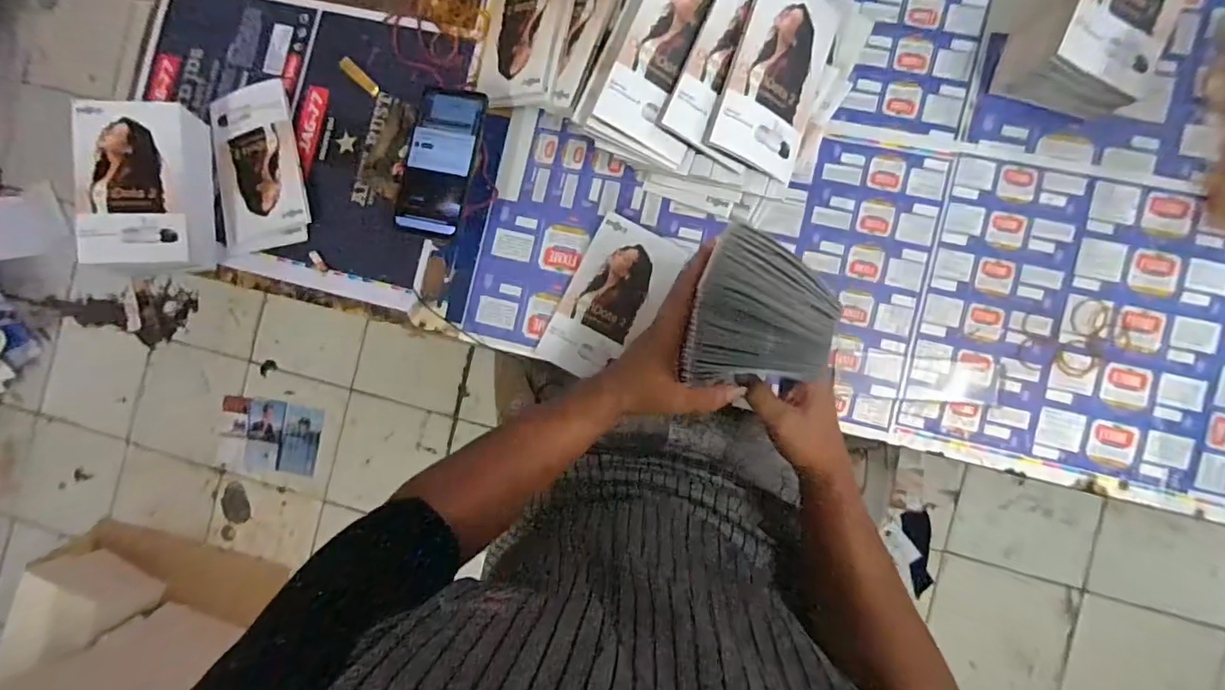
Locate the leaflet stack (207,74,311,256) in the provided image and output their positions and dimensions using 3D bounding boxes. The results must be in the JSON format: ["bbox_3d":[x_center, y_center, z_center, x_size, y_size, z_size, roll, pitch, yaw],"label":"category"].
[{"bbox_3d":[-0.419,-0.211,0.629,0.110,0.021,0.196,-8,89,6],"label":"leaflet stack"}]

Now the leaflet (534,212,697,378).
[{"bbox_3d":[-0.002,-0.046,0.583,0.099,0.008,0.172,29,92,3],"label":"leaflet"}]

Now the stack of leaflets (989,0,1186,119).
[{"bbox_3d":[0.463,-0.318,0.502,0.111,0.087,0.200,20,91,6],"label":"stack of leaflets"}]

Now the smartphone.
[{"bbox_3d":[-0.181,-0.195,0.559,0.070,0.013,0.155,12,89,-2],"label":"smartphone"}]

